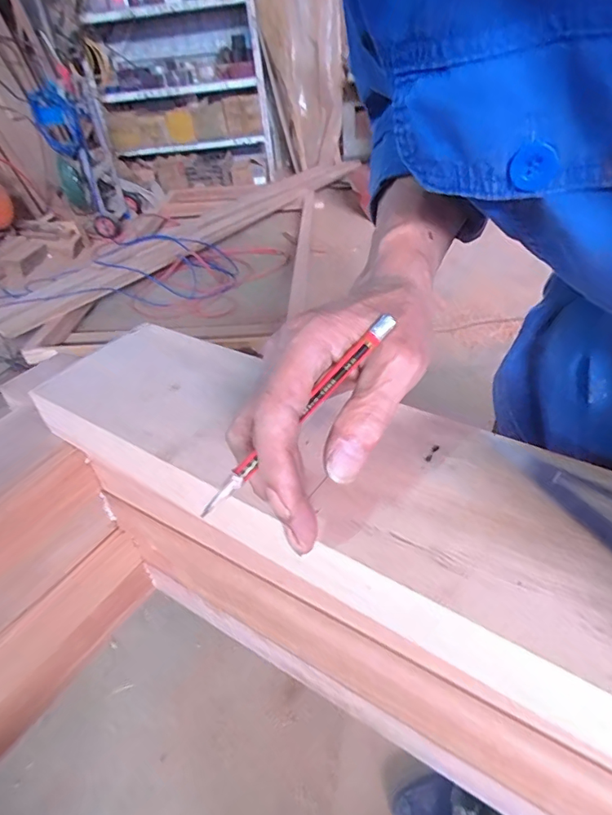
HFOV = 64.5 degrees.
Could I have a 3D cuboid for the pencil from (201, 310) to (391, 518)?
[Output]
[{"bbox_3d":[-0.003,0.003,0.217,0.118,0.005,0.006,-46,49,-8],"label":"pencil"}]

